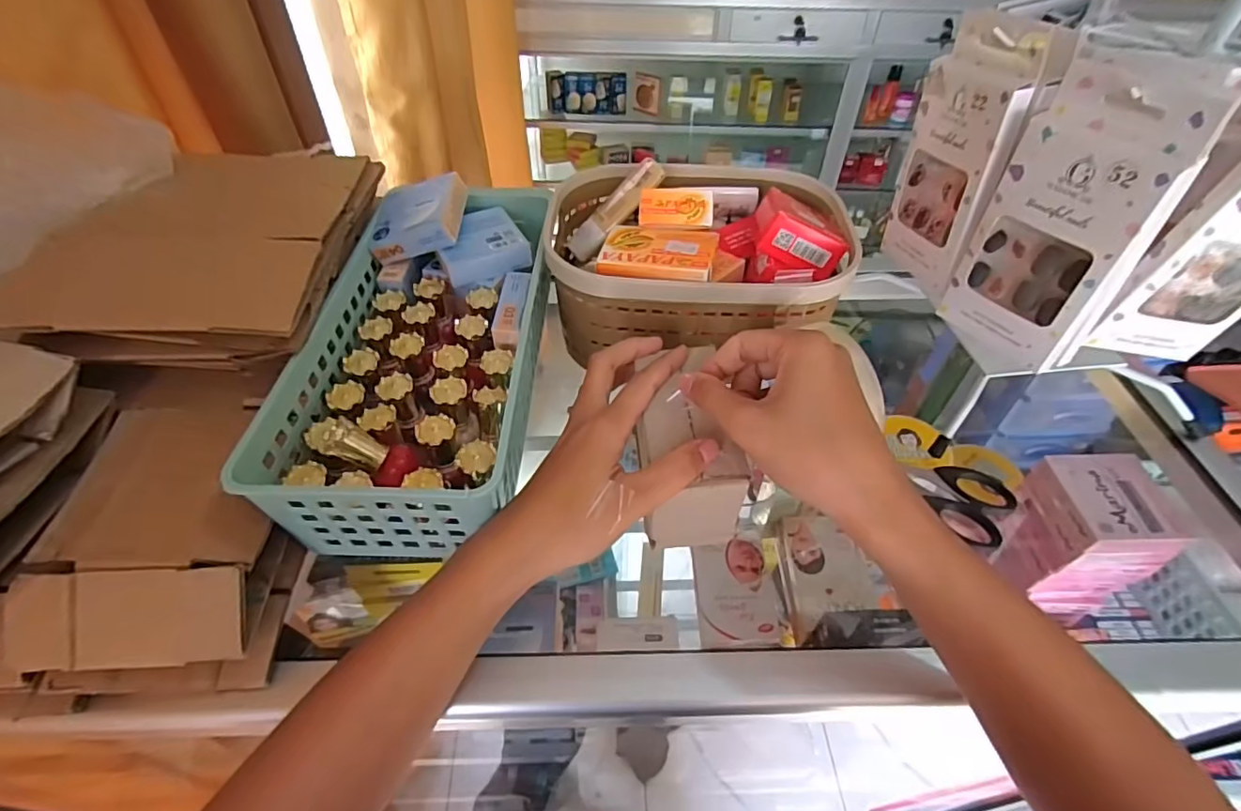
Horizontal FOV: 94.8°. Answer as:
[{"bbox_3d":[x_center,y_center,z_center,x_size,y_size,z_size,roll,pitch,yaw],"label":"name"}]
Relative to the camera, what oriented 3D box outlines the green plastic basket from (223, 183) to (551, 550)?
[{"bbox_3d":[-0.121,-0.052,0.389,0.136,0.089,0.287,3,47,1],"label":"green plastic basket"}]

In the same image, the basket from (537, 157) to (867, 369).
[{"bbox_3d":[0.055,-0.117,0.421,0.212,0.075,0.146,4,47,2],"label":"basket"}]

